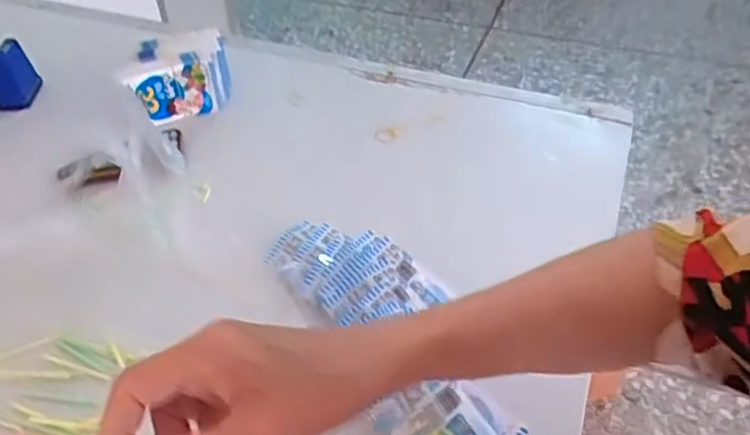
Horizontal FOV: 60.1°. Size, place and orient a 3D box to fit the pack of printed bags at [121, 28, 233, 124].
[{"bbox_3d":[-0.216,-0.158,0.722,0.109,0.067,0.065,-17,45,-15],"label":"pack of printed bags"}]

